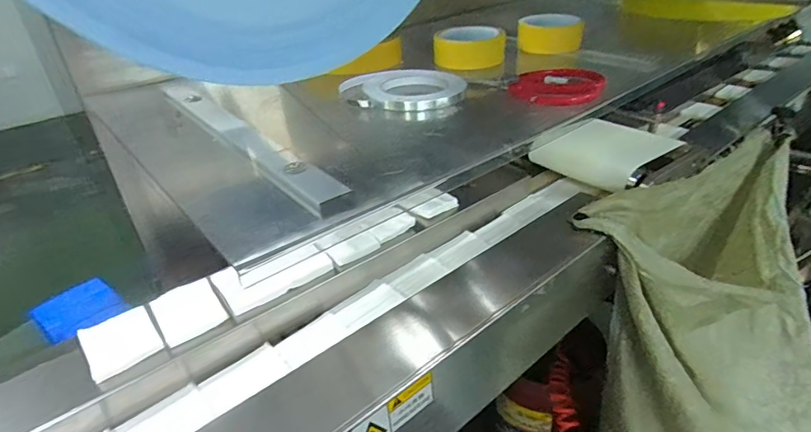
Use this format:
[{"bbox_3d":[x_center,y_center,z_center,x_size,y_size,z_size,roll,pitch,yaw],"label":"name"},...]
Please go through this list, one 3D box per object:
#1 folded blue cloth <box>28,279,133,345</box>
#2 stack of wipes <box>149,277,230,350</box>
[{"bbox_3d":[-0.631,0.177,0.915,0.141,0.034,0.103,-29,41,-35],"label":"folded blue cloth"},{"bbox_3d":[-0.268,0.116,0.584,0.074,0.020,0.081,-24,38,-30],"label":"stack of wipes"}]

